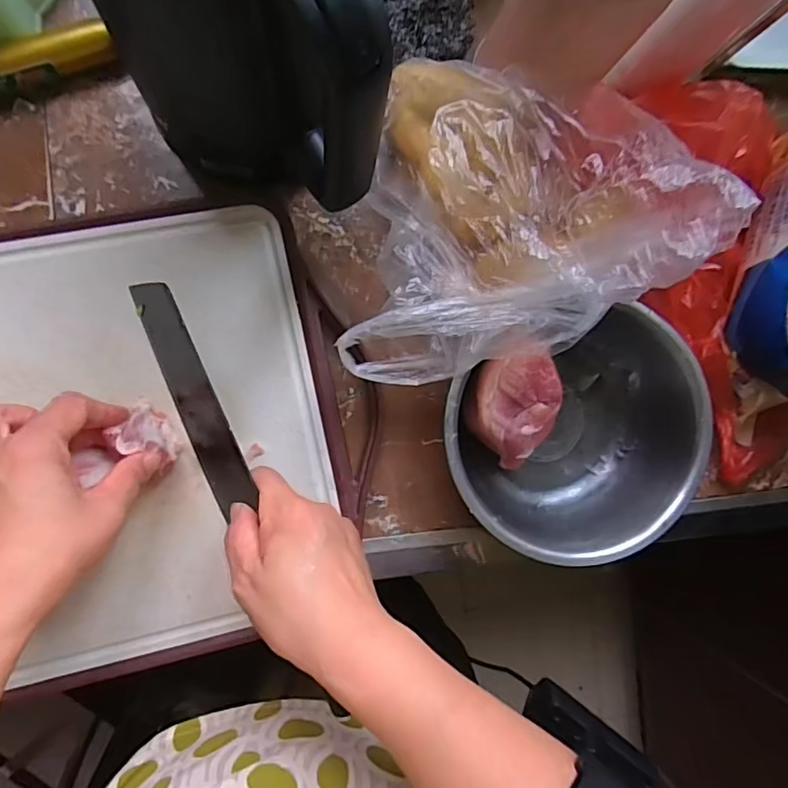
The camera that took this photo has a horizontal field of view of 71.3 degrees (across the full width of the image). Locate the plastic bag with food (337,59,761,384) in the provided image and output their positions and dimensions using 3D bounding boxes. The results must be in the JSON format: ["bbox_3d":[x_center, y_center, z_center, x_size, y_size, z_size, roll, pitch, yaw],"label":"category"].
[{"bbox_3d":[0.072,-0.100,0.331,0.168,0.148,0.199,12,89,-9],"label":"plastic bag with food"}]

